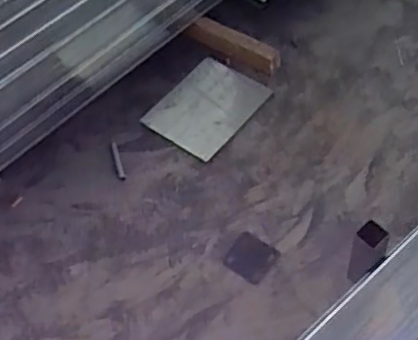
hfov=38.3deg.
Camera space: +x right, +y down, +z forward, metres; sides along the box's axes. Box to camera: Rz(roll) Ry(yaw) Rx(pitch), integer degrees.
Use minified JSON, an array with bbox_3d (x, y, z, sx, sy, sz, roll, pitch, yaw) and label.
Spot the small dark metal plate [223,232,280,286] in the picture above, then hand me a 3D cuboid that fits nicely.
[{"bbox_3d":[0.097,0.203,1.391,0.104,0.007,0.102,31,63,24],"label":"small dark metal plate"}]

